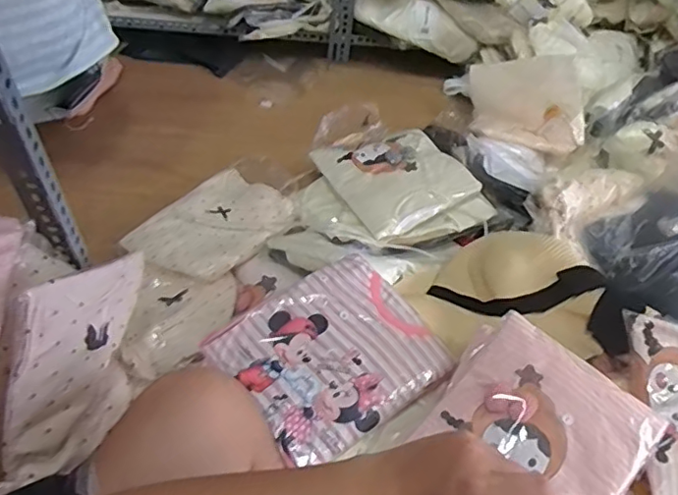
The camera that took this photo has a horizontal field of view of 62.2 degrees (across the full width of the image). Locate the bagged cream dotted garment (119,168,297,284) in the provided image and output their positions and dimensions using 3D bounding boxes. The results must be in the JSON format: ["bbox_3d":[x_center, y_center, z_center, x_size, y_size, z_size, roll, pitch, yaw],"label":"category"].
[{"bbox_3d":[-0.210,-0.048,0.986,0.207,0.065,0.272,29,52,17],"label":"bagged cream dotted garment"}]

